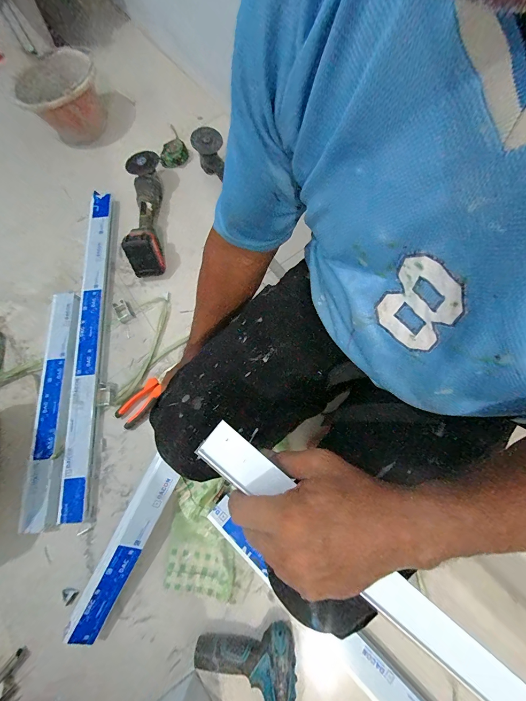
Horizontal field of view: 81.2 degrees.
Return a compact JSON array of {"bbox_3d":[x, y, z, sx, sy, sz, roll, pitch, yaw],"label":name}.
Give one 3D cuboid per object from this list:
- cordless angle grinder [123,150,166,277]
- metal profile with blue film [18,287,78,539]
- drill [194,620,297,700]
[{"bbox_3d":[-0.339,-0.403,0.892,0.079,0.109,0.385,-7,73,3],"label":"cordless angle grinder"},{"bbox_3d":[-0.521,0.127,0.777,0.080,0.043,0.580,-3,73,4],"label":"metal profile with blue film"},{"bbox_3d":[-0.024,0.647,0.581,0.188,0.056,0.195,-10,73,2],"label":"drill"}]

